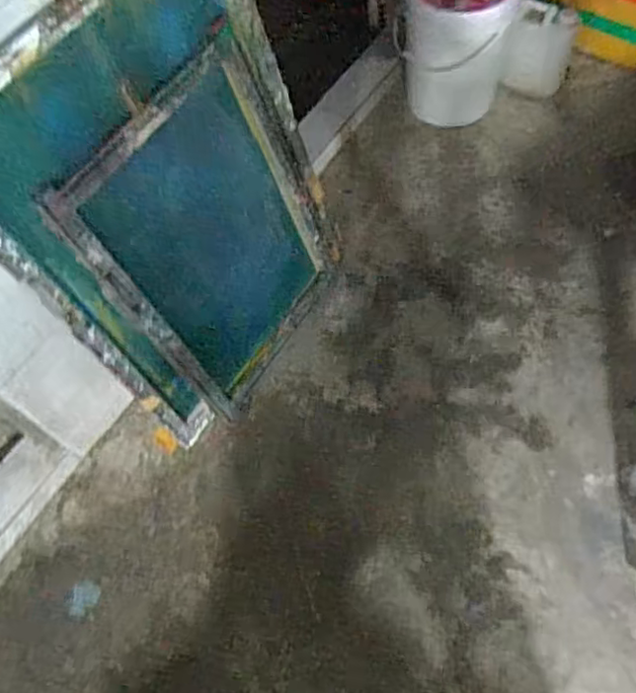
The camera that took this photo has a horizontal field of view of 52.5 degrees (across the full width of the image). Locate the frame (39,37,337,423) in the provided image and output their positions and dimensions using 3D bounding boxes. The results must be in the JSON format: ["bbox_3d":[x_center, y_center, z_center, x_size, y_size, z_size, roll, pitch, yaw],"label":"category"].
[{"bbox_3d":[-0.189,-0.230,1.332,0.043,0.669,0.485,16,62,37],"label":"frame"}]

